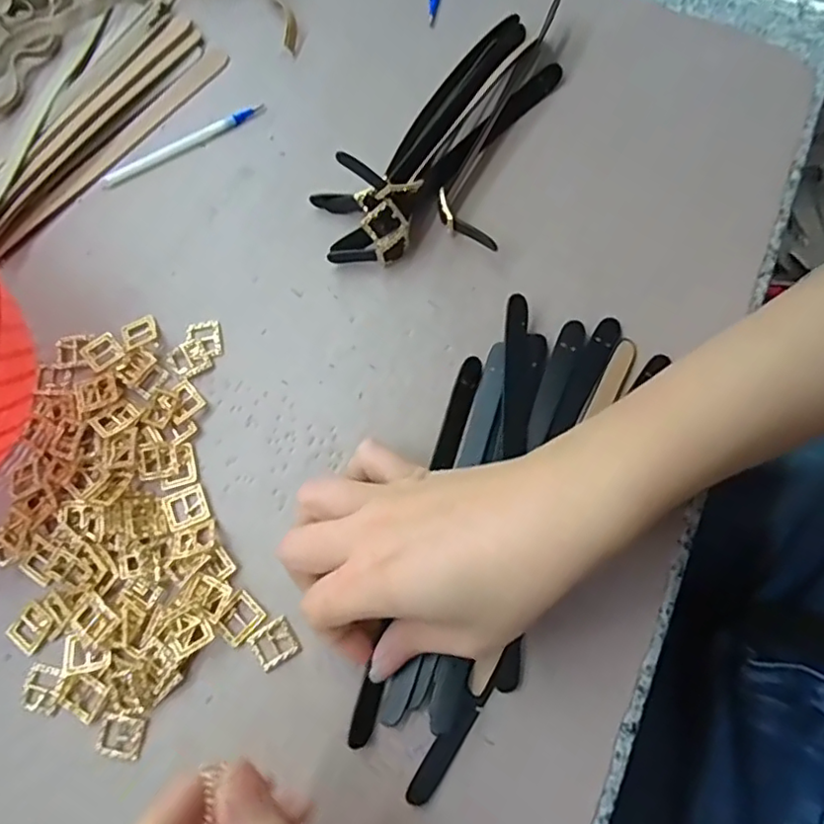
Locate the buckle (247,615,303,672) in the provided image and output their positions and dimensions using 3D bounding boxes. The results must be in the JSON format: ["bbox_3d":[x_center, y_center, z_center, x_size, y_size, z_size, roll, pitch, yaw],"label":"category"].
[{"bbox_3d":[-0.067,0.112,0.285,0.021,0.004,0.019,-32,77,-6],"label":"buckle"}]

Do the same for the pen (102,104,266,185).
[{"bbox_3d":[-0.140,-0.166,0.362,0.106,0.004,0.010,-31,77,-6],"label":"pen"}]

